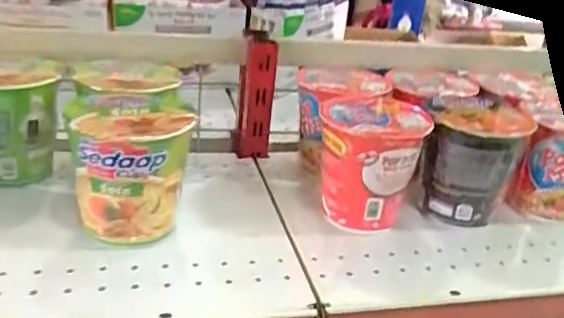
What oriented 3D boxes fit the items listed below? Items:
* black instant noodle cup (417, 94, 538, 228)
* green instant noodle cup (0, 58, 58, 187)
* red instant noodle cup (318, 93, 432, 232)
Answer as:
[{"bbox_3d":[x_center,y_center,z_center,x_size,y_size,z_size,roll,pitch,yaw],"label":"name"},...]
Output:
[{"bbox_3d":[0.189,-0.001,0.616,0.091,0.115,0.103,10,27,7],"label":"black instant noodle cup"},{"bbox_3d":[-0.269,-0.036,0.578,0.090,0.106,0.096,5,27,-3],"label":"green instant noodle cup"},{"bbox_3d":[0.085,0.004,0.588,0.093,0.112,0.100,11,27,9],"label":"red instant noodle cup"}]

